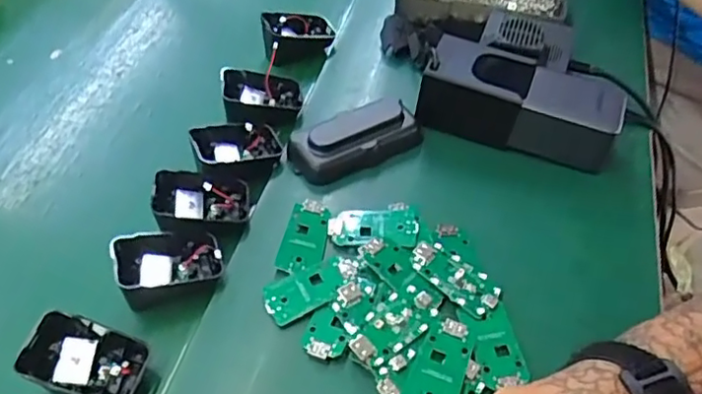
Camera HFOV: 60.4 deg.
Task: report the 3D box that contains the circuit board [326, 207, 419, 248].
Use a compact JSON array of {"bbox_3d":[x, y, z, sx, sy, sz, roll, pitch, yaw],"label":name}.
[{"bbox_3d":[0.016,0.021,0.437,0.064,0.004,0.034,1,53,5],"label":"circuit board"}]

